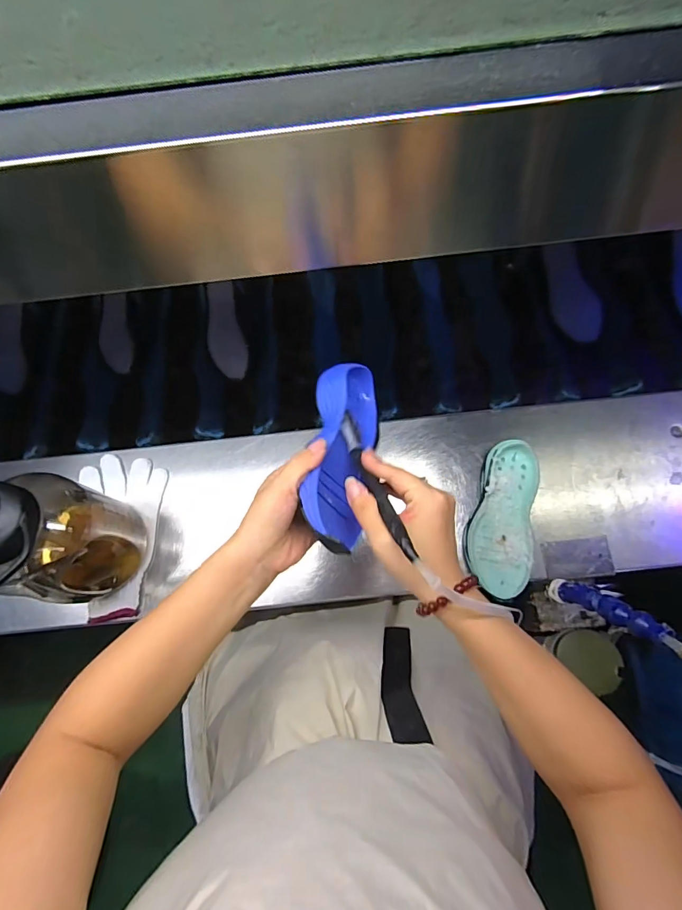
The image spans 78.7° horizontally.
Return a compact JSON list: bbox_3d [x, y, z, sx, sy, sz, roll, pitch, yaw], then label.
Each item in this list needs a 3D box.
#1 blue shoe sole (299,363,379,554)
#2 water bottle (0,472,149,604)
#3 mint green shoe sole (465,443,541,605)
[{"bbox_3d":[0.003,-0.004,0.390,0.061,0.062,0.204,7,51,5],"label":"blue shoe sole"},{"bbox_3d":[-0.301,0.089,0.452,0.097,0.213,0.110,27,78,8],"label":"water bottle"},{"bbox_3d":[0.204,0.079,0.528,0.078,0.037,0.189,9,76,4],"label":"mint green shoe sole"}]

